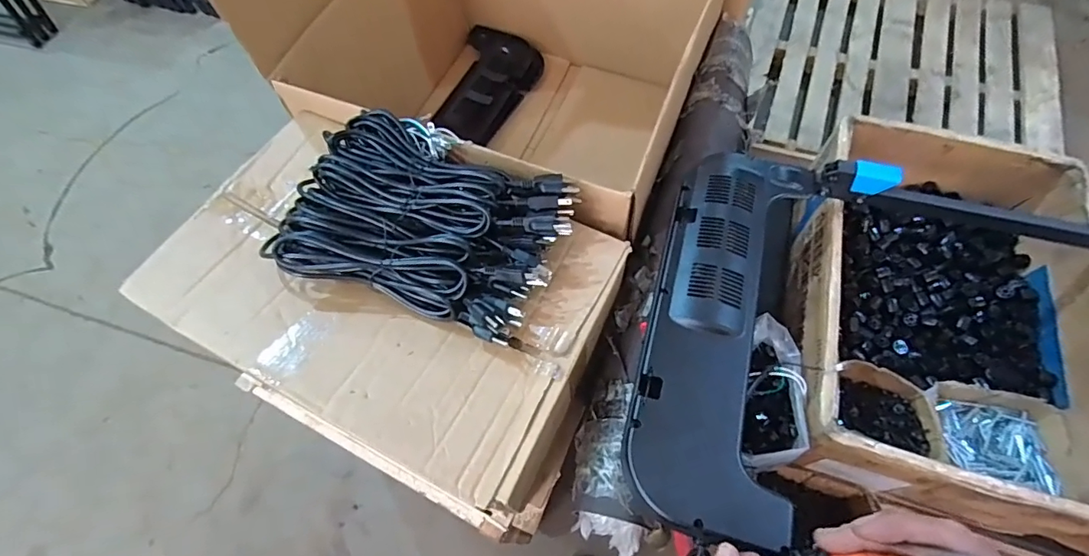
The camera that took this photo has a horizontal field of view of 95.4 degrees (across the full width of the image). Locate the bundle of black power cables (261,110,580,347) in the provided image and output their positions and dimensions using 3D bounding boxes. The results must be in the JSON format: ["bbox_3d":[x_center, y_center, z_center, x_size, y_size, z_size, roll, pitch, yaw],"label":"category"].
[{"bbox_3d":[-0.151,-0.081,0.614,0.354,0.076,0.239,16,65,11],"label":"bundle of black power cables"}]

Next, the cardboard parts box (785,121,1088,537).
[{"bbox_3d":[0.549,0.034,0.694,0.356,0.141,0.524,15,66,7],"label":"cardboard parts box"}]

